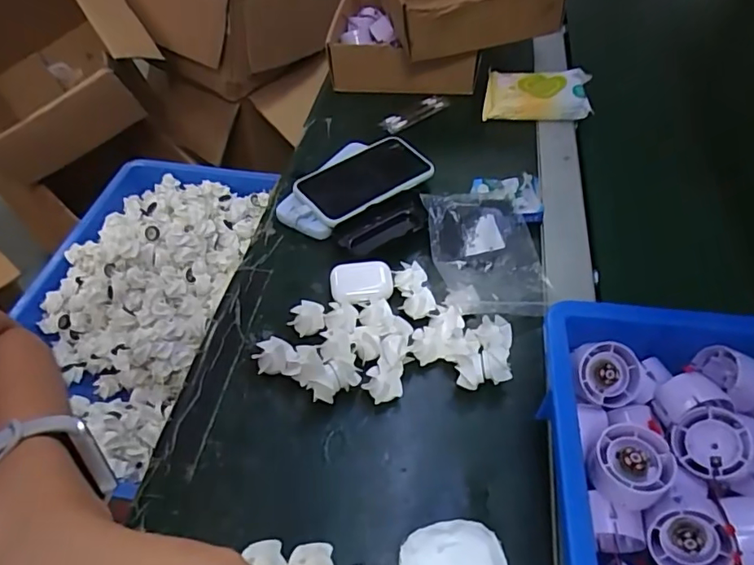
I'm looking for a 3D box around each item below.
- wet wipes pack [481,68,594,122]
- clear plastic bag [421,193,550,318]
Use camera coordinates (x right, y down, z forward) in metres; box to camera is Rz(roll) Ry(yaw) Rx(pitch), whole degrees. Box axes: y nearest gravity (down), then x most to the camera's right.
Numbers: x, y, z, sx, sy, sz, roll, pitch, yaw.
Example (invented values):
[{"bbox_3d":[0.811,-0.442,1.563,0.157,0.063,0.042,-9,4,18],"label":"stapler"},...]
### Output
[{"bbox_3d":[0.214,-0.252,0.711,0.137,0.040,0.075,4,50,2],"label":"wet wipes pack"},{"bbox_3d":[0.111,-0.029,0.529,0.107,0.034,0.144,-6,51,-6],"label":"clear plastic bag"}]

